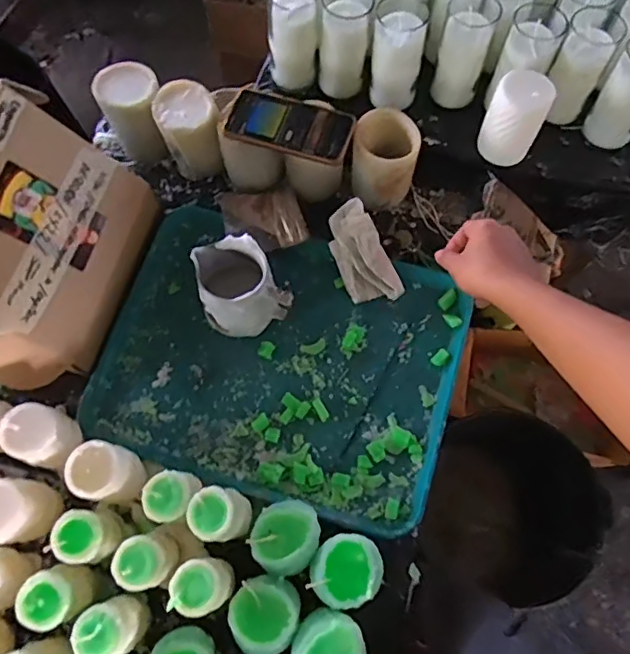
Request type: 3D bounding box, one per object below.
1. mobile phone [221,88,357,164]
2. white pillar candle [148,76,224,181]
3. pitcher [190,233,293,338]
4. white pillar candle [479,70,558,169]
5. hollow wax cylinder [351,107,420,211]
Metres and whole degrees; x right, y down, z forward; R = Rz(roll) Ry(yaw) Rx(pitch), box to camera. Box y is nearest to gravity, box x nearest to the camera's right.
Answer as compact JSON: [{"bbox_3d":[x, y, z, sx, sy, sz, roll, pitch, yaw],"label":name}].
[{"bbox_3d":[-0.033,-0.260,0.712,0.156,0.015,0.083,18,71,7],"label":"mobile phone"},{"bbox_3d":[-0.171,-0.268,0.772,0.082,0.111,0.083,-17,71,-5],"label":"white pillar candle"},{"bbox_3d":[-0.092,-0.048,0.686,0.102,0.107,0.101,-17,71,-5],"label":"pitcher"},{"bbox_3d":[0.261,-0.272,0.724,0.071,0.100,0.067,32,74,12],"label":"white pillar candle"},{"bbox_3d":[0.090,-0.216,0.738,0.082,0.109,0.084,0,70,1],"label":"hollow wax cylinder"}]

